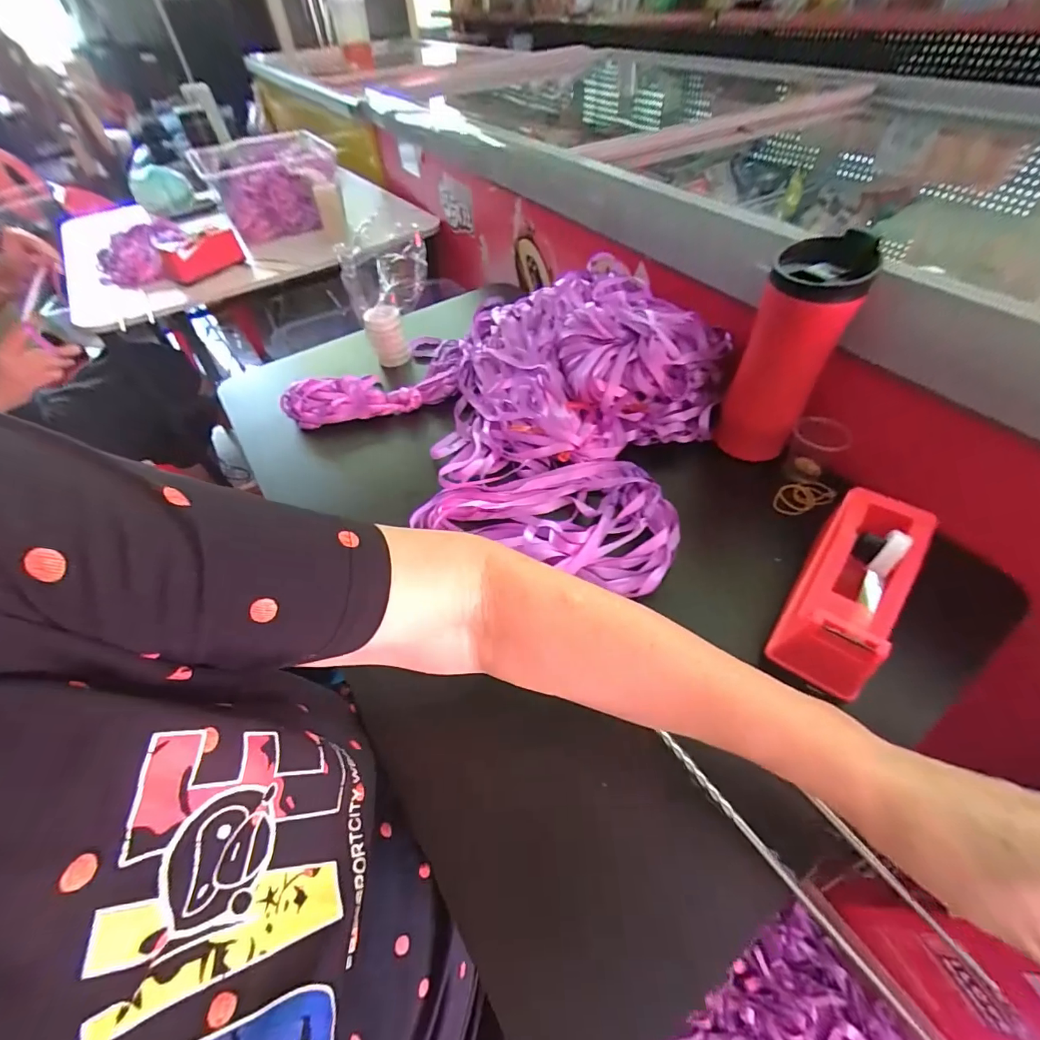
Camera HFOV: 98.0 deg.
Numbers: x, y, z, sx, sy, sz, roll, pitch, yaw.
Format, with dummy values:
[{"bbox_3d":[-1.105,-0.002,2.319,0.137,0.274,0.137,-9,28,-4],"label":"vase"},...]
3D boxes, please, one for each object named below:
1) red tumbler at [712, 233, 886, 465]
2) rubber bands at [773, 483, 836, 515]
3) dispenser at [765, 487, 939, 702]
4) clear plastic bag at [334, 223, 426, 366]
[{"bbox_3d":[0.249,-0.150,0.433,0.072,0.190,0.085,16,54,17],"label":"red tumbler"},{"bbox_3d":[0.279,-0.023,0.447,0.062,0.007,0.033,-20,52,-12],"label":"rubber bands"},{"bbox_3d":[0.246,0.043,0.331,0.065,0.062,0.160,32,71,20],"label":"dispenser"},{"bbox_3d":[-0.170,-0.281,0.587,0.094,0.157,0.086,-15,52,-8],"label":"clear plastic bag"}]

